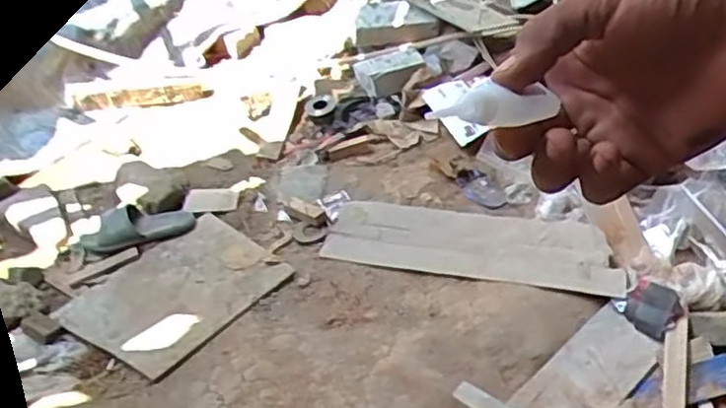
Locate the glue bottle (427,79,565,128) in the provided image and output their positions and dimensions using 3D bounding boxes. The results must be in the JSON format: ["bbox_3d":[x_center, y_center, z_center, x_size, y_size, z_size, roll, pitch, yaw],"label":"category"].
[{"bbox_3d":[0.059,-0.047,0.331,0.074,0.015,0.016,-11,40,-32],"label":"glue bottle"}]

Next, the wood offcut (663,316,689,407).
[{"bbox_3d":[0.539,0.278,1.212,0.041,0.018,0.181,10,58,15],"label":"wood offcut"}]

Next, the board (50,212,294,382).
[{"bbox_3d":[-0.361,0.163,1.383,0.273,0.015,0.371,32,49,29],"label":"board"}]

